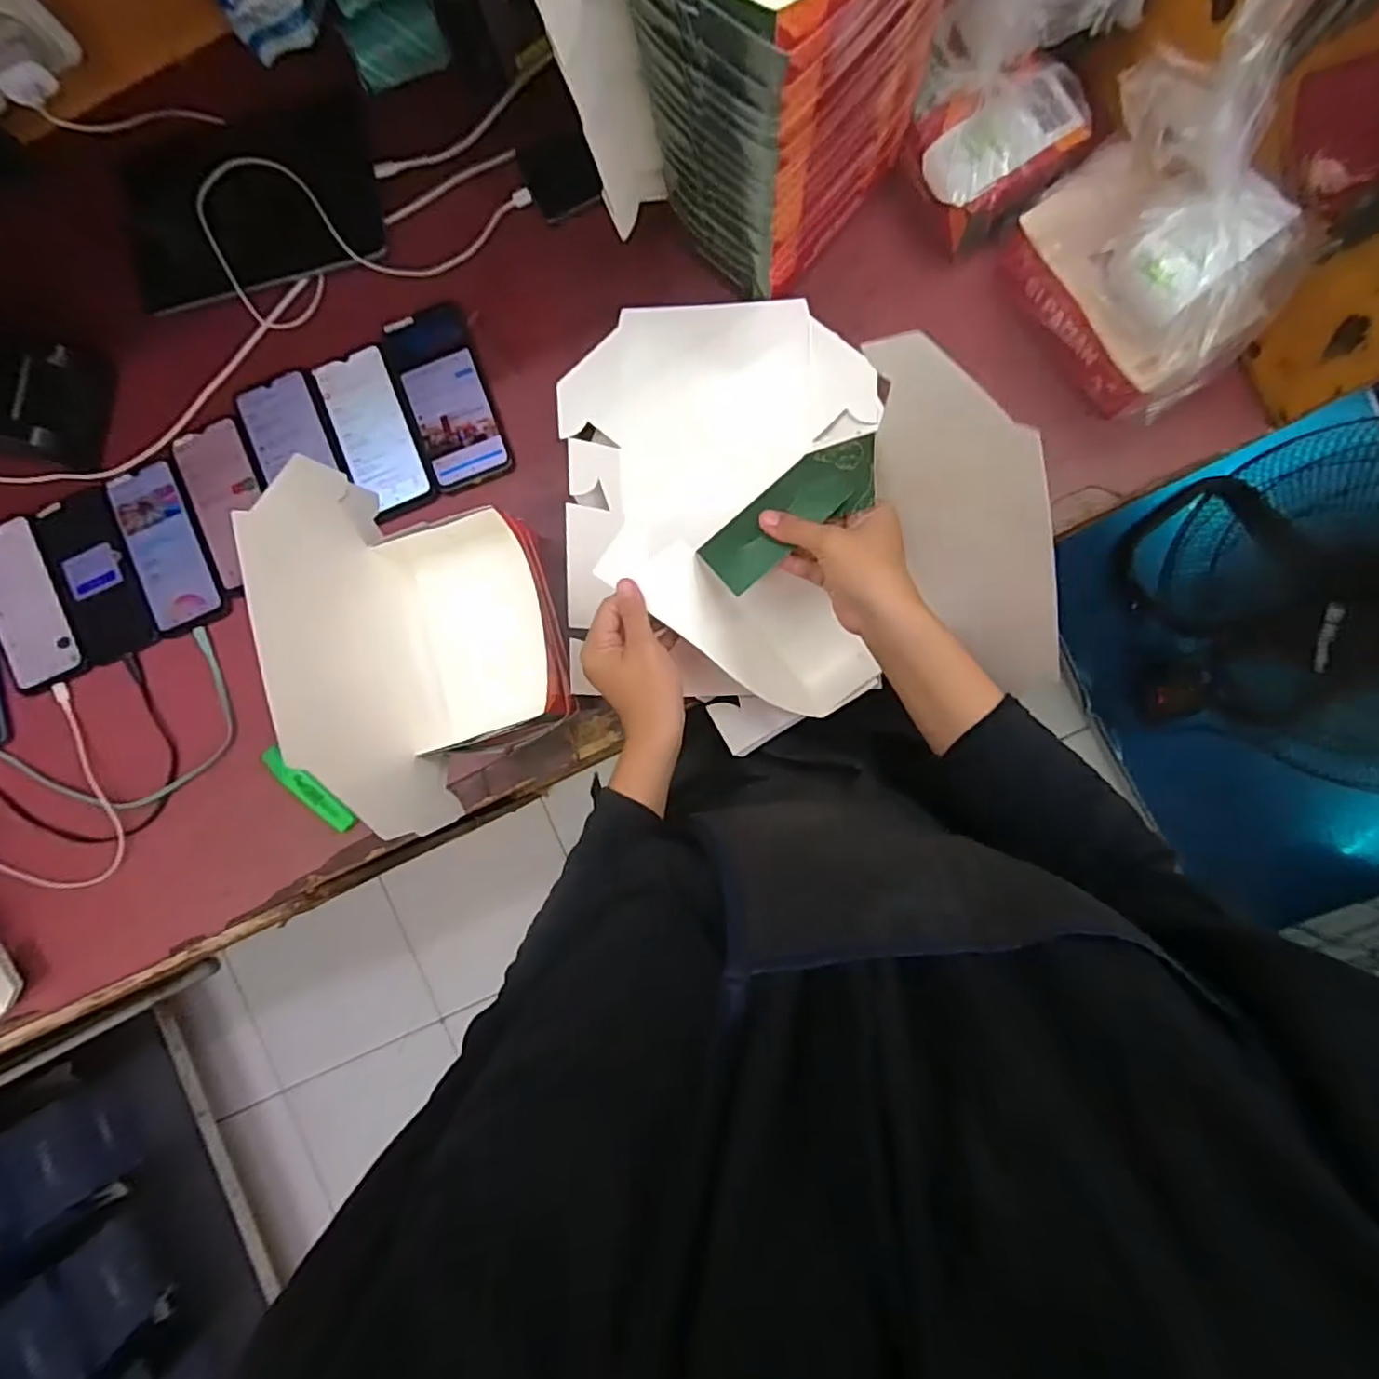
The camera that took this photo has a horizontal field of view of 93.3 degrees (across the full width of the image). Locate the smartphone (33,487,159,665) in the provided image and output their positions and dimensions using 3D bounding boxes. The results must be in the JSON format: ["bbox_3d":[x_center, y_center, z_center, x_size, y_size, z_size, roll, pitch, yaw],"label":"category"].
[{"bbox_3d":[-0.583,-0.113,0.640,0.083,0.007,0.163,-20,88,3],"label":"smartphone"}]

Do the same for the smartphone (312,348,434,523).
[{"bbox_3d":[-0.300,-0.243,0.619,0.077,0.007,0.163,-21,88,3],"label":"smartphone"}]

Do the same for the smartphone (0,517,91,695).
[{"bbox_3d":[-0.657,-0.085,0.642,0.083,0.007,0.168,-23,88,3],"label":"smartphone"}]

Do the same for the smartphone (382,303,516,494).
[{"bbox_3d":[-0.228,-0.277,0.619,0.079,0.009,0.169,-19,88,3],"label":"smartphone"}]

